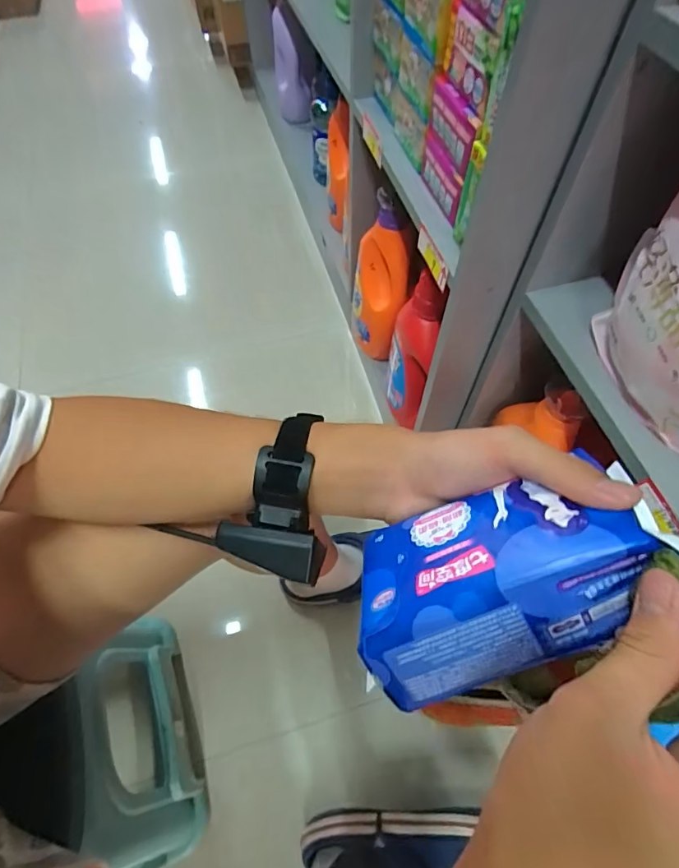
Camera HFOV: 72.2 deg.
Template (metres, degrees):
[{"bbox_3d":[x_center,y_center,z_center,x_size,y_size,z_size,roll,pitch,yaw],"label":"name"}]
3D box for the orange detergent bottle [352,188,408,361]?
[{"bbox_3d":[0.074,-0.278,0.865,0.089,0.311,0.097,-1,60,0],"label":"orange detergent bottle"}]

